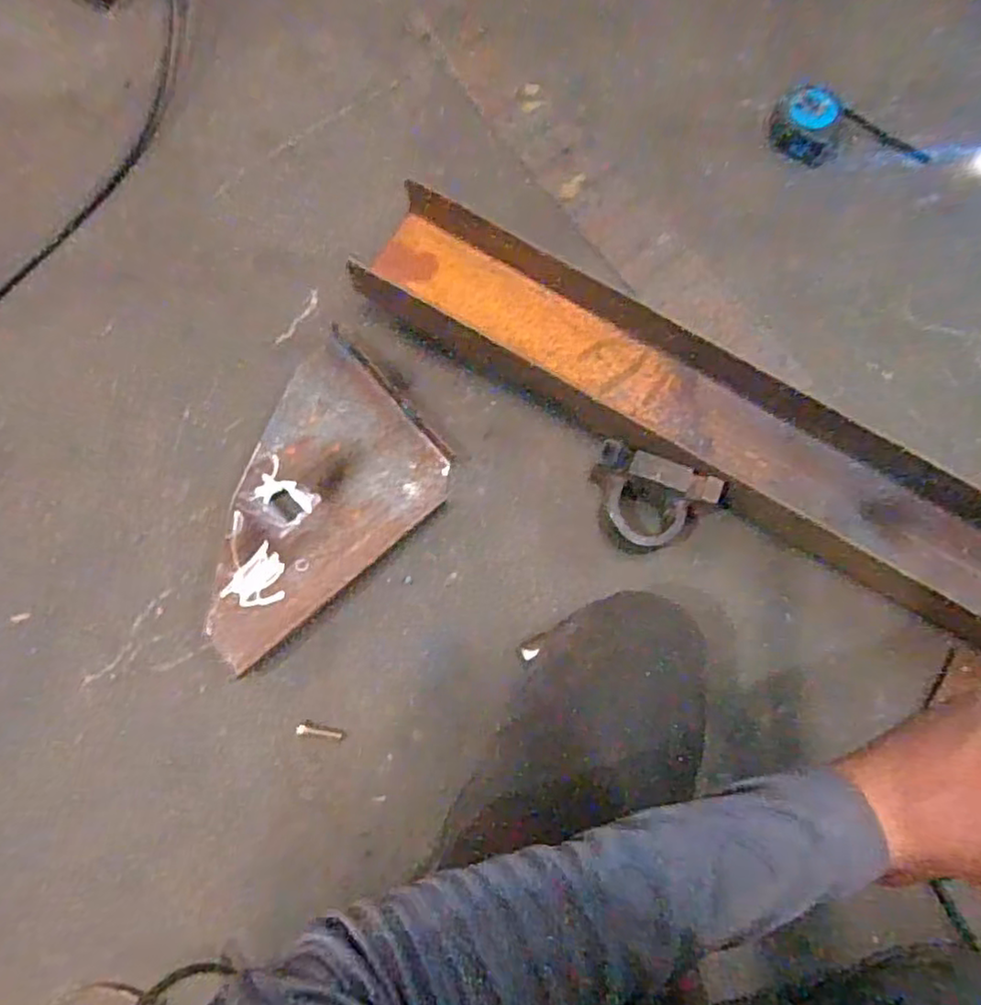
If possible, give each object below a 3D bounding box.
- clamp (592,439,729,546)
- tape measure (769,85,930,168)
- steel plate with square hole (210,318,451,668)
[{"bbox_3d":[0.166,-0.002,0.701,0.138,0.090,0.087,28,77,6],"label":"clamp"},{"bbox_3d":[0.445,-0.463,0.836,0.191,0.047,0.081,10,76,2],"label":"tape measure"},{"bbox_3d":[-0.214,-0.007,0.743,0.314,0.025,0.227,-42,80,-10],"label":"steel plate with square hole"}]

